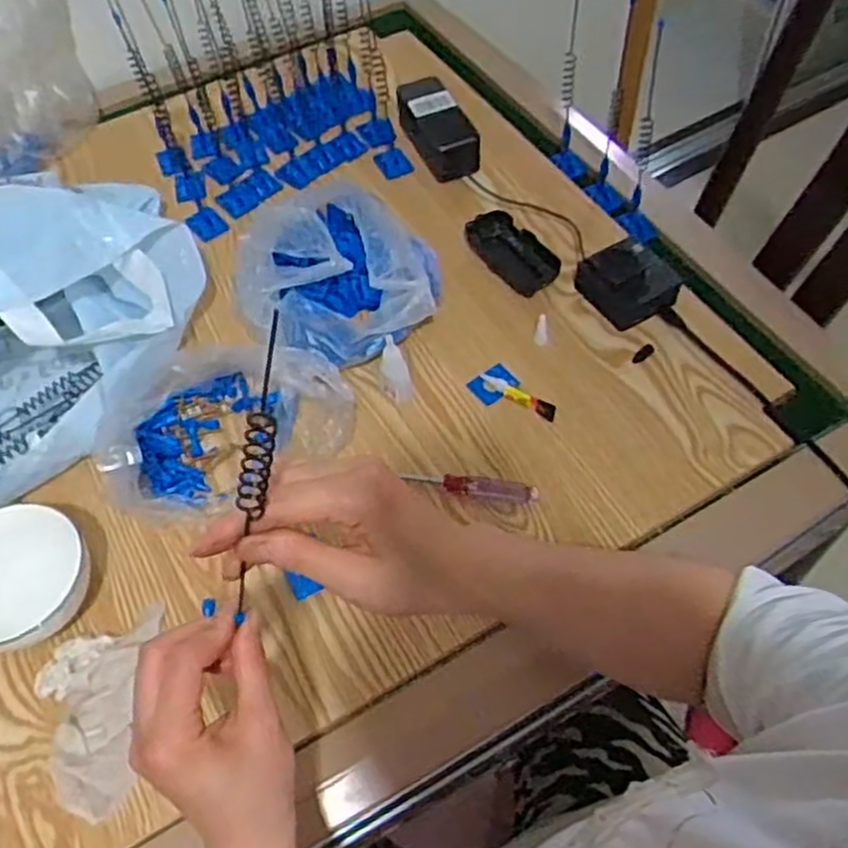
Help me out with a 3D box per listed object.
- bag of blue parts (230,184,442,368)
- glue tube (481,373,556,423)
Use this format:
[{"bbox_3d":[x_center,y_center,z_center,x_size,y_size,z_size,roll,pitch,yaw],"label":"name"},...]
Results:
[{"bbox_3d":[-0.077,-0.140,0.738,0.188,0.068,0.183,16,58,13],"label":"bag of blue parts"},{"bbox_3d":[0.084,-0.026,0.694,0.077,0.008,0.017,29,62,20],"label":"glue tube"}]

